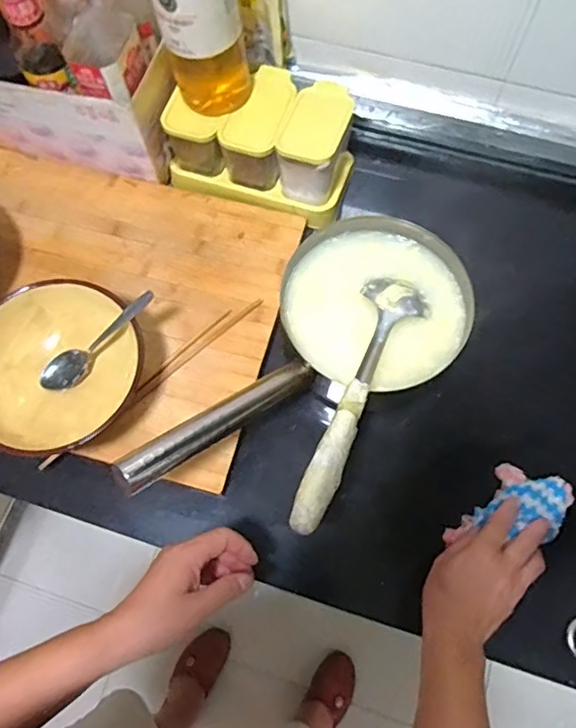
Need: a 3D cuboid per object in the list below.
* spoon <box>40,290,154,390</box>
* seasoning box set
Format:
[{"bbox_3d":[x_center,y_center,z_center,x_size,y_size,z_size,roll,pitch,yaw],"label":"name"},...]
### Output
[{"bbox_3d":[-0.194,-0.025,0.574,0.162,0.028,0.031,-36,69,22],"label":"spoon"},{"bbox_3d":[-0.029,-0.268,0.663,0.211,0.084,0.131,18,72,9],"label":"seasoning box set"}]

